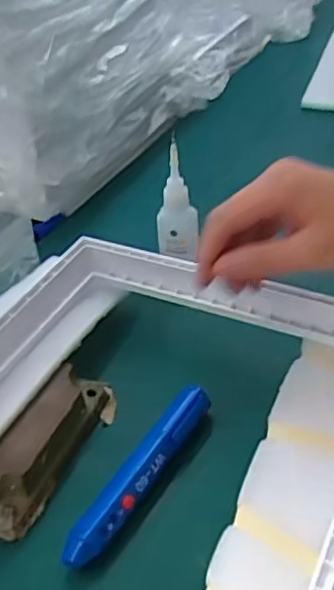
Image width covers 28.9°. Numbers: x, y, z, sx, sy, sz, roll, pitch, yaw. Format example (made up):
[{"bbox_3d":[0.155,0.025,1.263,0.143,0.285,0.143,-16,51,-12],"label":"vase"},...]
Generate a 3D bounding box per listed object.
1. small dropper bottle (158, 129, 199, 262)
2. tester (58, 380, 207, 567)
[{"bbox_3d":[0.009,-0.084,0.569,0.037,0.107,0.019,-6,35,-4],"label":"small dropper bottle"},{"bbox_3d":[-0.017,0.111,0.411,0.022,0.027,0.141,19,46,28],"label":"tester"}]

